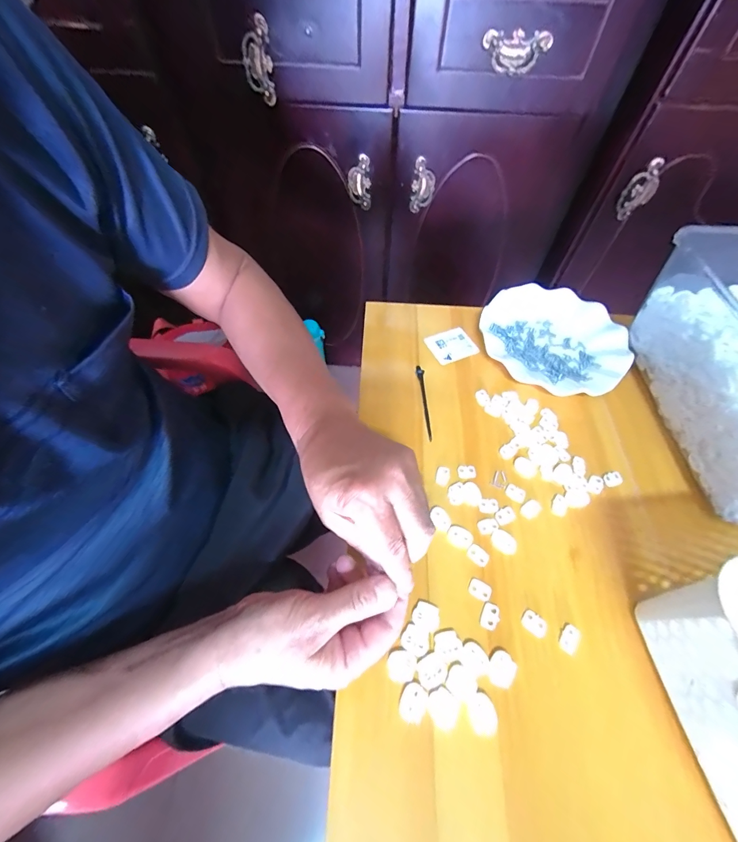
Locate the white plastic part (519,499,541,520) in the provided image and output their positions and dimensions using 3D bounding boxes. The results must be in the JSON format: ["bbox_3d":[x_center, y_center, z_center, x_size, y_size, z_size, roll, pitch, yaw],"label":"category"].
[{"bbox_3d":[0.164,0.088,0.350,0.022,0.004,0.015,-35,66,-21],"label":"white plastic part"}]

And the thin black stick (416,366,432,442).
[{"bbox_3d":[0.068,-0.024,0.418,0.008,0.008,0.100,-3,59,-4],"label":"thin black stick"}]

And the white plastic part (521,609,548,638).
[{"bbox_3d":[0.142,0.173,0.298,0.020,0.004,0.016,35,64,18],"label":"white plastic part"}]

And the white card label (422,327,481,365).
[{"bbox_3d":[0.111,-0.102,0.472,0.059,0.004,0.048,-20,64,-10],"label":"white card label"}]

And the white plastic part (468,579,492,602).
[{"bbox_3d":[0.100,0.151,0.312,0.020,0.004,0.015,28,62,14],"label":"white plastic part"}]

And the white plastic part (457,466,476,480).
[{"bbox_3d":[0.104,0.054,0.370,0.019,0.004,0.015,2,59,-1],"label":"white plastic part"}]

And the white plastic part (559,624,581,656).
[{"bbox_3d":[0.169,0.183,0.292,0.013,0.004,0.021,32,63,16],"label":"white plastic part"}]

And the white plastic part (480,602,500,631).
[{"bbox_3d":[0.105,0.169,0.300,0.014,0.004,0.020,28,62,14],"label":"white plastic part"}]

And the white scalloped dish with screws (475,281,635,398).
[{"bbox_3d":[0.244,-0.110,0.459,0.170,0.020,0.182,1,59,-1],"label":"white scalloped dish with screws"}]

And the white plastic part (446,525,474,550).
[{"bbox_3d":[0.088,0.112,0.335,0.024,0.004,0.018,27,62,14],"label":"white plastic part"}]

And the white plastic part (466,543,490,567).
[{"bbox_3d":[0.103,0.126,0.327,0.020,0.004,0.014,36,64,18],"label":"white plastic part"}]

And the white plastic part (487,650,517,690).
[{"bbox_3d":[0.107,0.199,0.280,0.020,0.004,0.024,27,62,14],"label":"white plastic part"}]

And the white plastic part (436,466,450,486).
[{"bbox_3d":[0.078,0.058,0.367,0.014,0.004,0.021,12,59,5],"label":"white plastic part"}]

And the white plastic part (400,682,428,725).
[{"bbox_3d":[0.034,0.216,0.266,0.019,0.004,0.024,27,62,14],"label":"white plastic part"}]

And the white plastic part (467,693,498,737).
[{"bbox_3d":[0.086,0.221,0.263,0.020,0.004,0.024,-12,60,-9],"label":"white plastic part"}]

